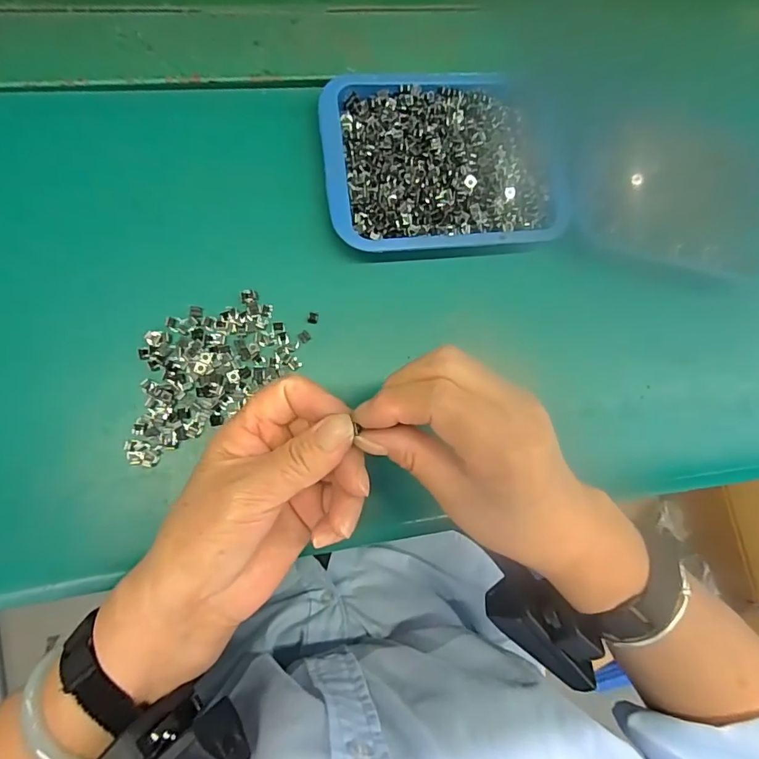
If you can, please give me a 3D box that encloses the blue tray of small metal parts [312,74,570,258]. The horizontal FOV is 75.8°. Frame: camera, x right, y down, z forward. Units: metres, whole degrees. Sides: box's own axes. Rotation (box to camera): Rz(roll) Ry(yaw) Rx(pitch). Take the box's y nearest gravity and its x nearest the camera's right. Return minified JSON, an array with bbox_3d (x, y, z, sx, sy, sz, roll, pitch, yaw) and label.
[{"bbox_3d":[0.044,-0.144,0.317,0.156,0.028,0.121,-6,85,-8],"label":"blue tray of small metal parts"}]

